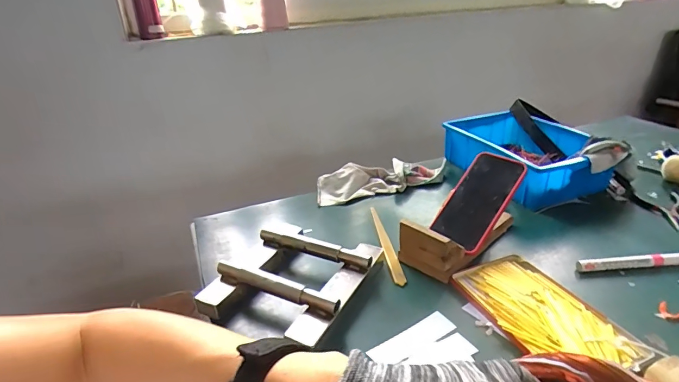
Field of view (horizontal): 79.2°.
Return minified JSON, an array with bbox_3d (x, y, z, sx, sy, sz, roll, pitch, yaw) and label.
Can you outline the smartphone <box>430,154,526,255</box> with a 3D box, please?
[{"bbox_3d":[0.204,0.012,0.609,0.075,0.017,0.159,24,73,43],"label":"smartphone"}]

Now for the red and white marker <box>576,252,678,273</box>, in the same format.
[{"bbox_3d":[0.400,0.099,0.566,0.139,0.021,0.017,-3,26,0],"label":"red and white marker"}]

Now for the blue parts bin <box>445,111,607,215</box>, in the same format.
[{"bbox_3d":[0.365,-0.073,0.831,0.248,0.101,0.288,-10,28,-12],"label":"blue parts bin"}]

